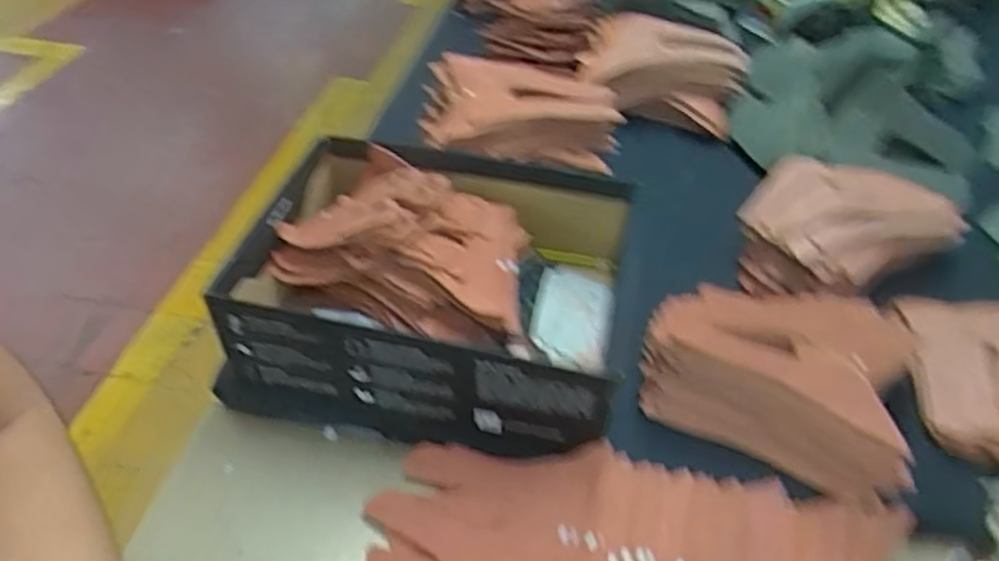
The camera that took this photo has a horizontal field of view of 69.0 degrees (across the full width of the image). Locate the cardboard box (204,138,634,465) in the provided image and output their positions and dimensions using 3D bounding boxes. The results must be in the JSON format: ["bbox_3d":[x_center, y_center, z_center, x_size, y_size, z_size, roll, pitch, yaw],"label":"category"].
[{"bbox_3d":[-0.043,0.006,0.685,0.350,0.120,0.267,10,44,10],"label":"cardboard box"}]

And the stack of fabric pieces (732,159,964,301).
[{"bbox_3d":[0.359,-0.036,0.750,0.213,0.089,0.183,17,46,17],"label":"stack of fabric pieces"}]

